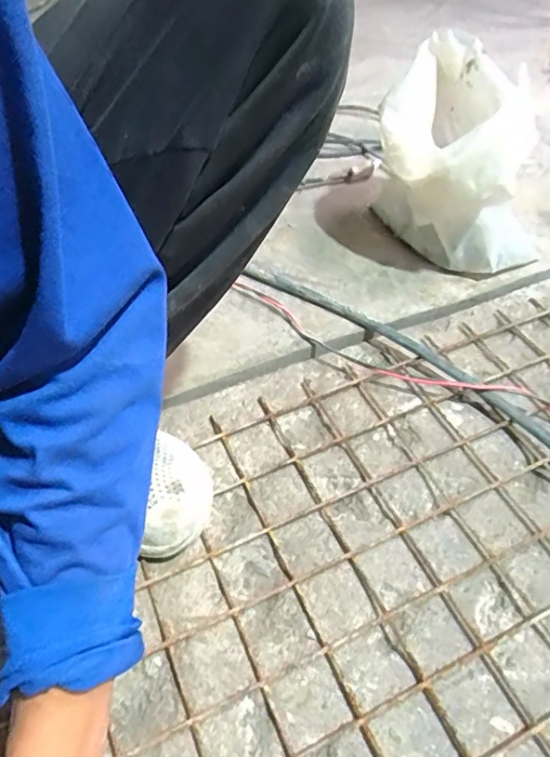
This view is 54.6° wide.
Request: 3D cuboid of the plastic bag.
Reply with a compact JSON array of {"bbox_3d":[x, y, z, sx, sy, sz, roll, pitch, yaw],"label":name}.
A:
[{"bbox_3d":[0.245,-0.256,0.668,0.235,0.228,0.192,14,50,11],"label":"plastic bag"}]

